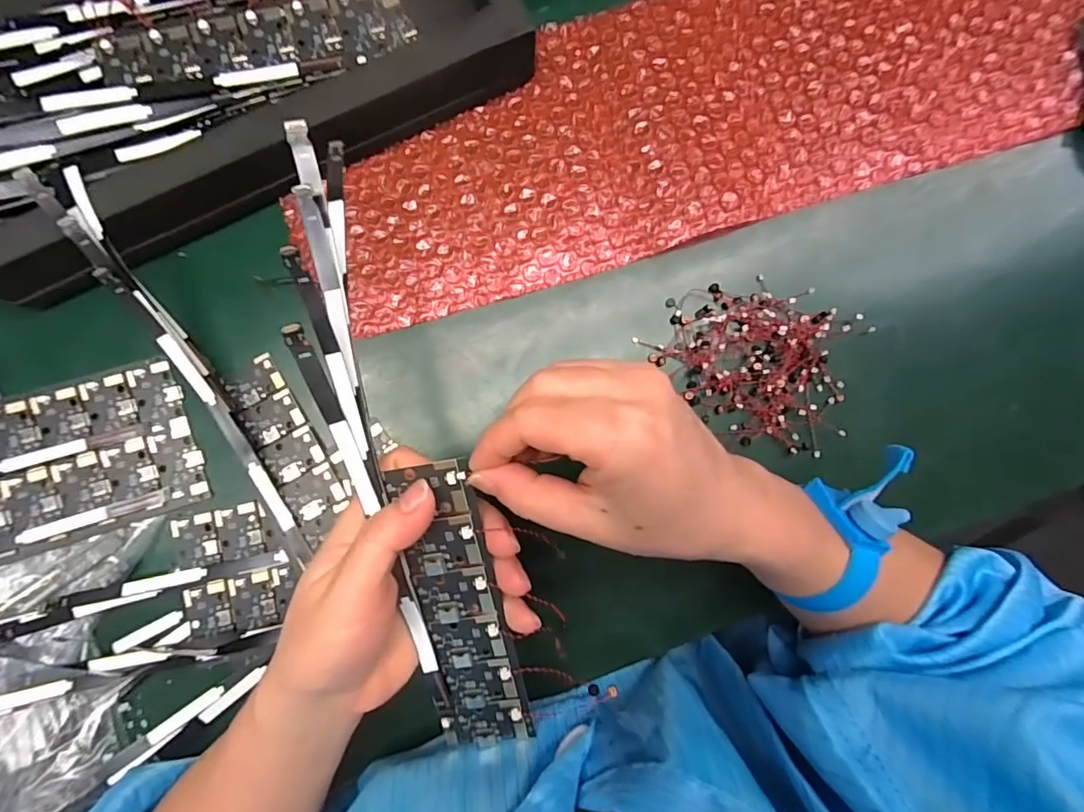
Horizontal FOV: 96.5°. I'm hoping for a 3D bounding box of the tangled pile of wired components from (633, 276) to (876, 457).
[{"bbox_3d":[0.115,-0.022,0.260,0.105,0.012,0.081,10,87,-2],"label":"tangled pile of wired components"}]

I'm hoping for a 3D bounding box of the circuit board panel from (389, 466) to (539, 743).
[{"bbox_3d":[-0.031,0.084,0.192,0.035,0.006,0.130,-9,107,-3],"label":"circuit board panel"}]

